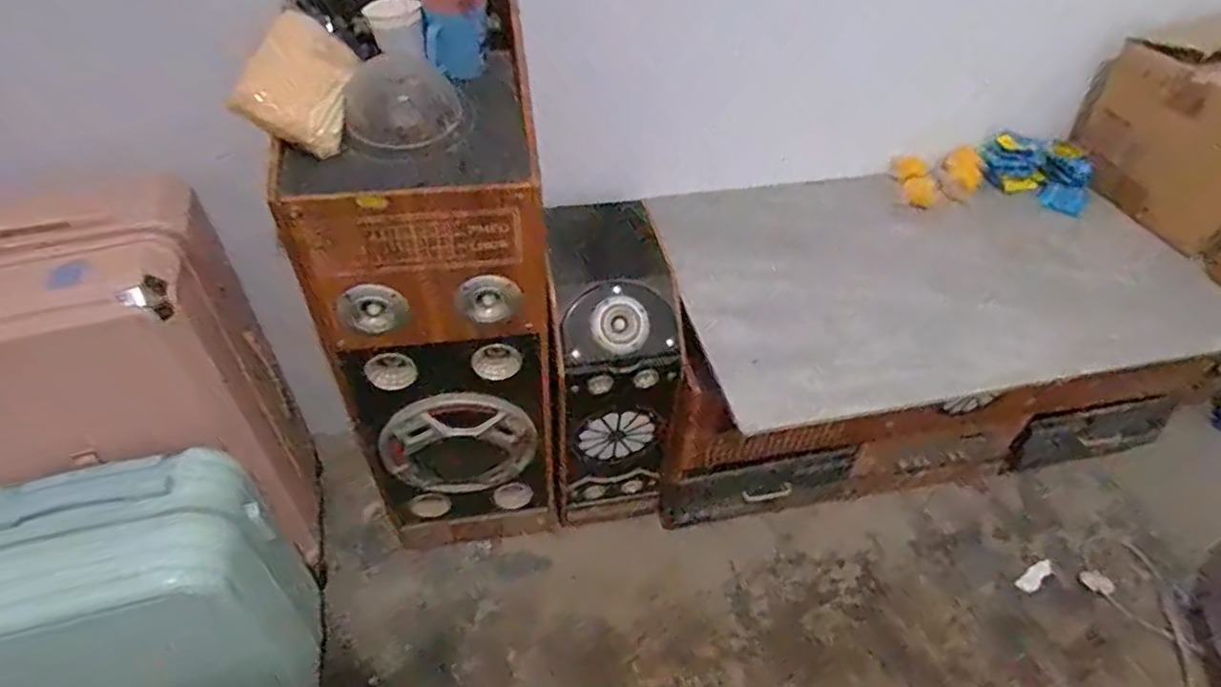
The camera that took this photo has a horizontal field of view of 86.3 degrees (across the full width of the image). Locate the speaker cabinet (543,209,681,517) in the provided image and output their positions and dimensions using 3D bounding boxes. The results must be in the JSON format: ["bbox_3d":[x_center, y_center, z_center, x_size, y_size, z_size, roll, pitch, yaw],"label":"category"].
[{"bbox_3d":[-0.003,0.047,1.285,0.224,0.673,0.279,-4,45,-7],"label":"speaker cabinet"}]

